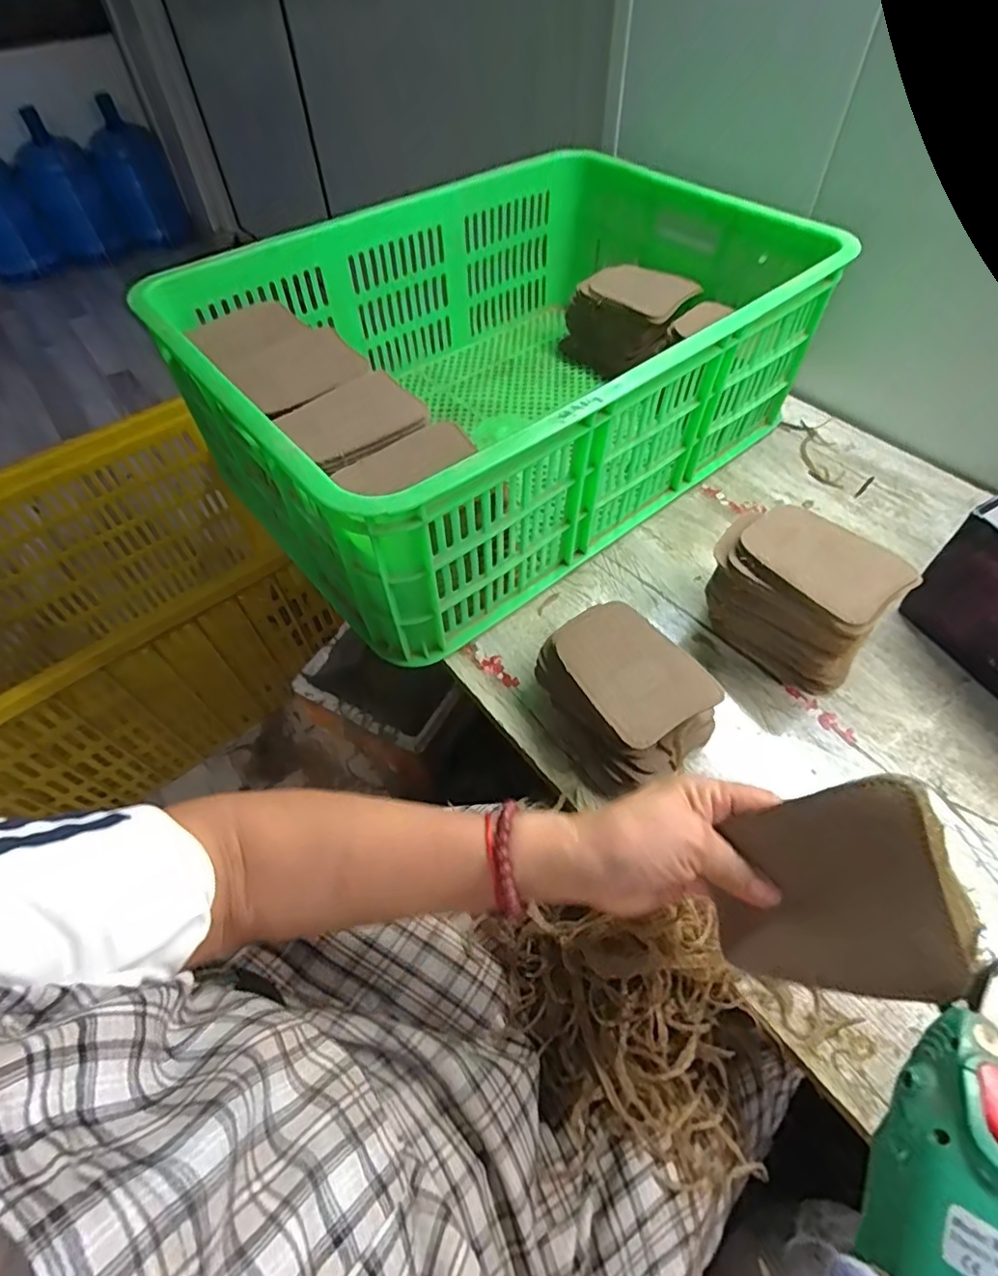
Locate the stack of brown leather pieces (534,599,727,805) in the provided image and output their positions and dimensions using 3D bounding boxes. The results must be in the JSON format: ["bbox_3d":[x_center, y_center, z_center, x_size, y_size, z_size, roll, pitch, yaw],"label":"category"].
[{"bbox_3d":[0.097,0.046,0.464,0.104,0.070,0.138,-30,58,-18],"label":"stack of brown leather pieces"}]

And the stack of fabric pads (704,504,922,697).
[{"bbox_3d":[0.258,-0.037,0.506,0.102,0.098,0.144,-34,59,-21],"label":"stack of fabric pads"}]

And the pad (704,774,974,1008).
[{"bbox_3d":[0.155,0.124,0.281,0.011,0.116,0.087,16,56,-33],"label":"pad"}]

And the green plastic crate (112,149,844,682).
[{"bbox_3d":[0.014,-0.306,0.641,0.619,0.212,0.443,-36,60,-22],"label":"green plastic crate"}]

